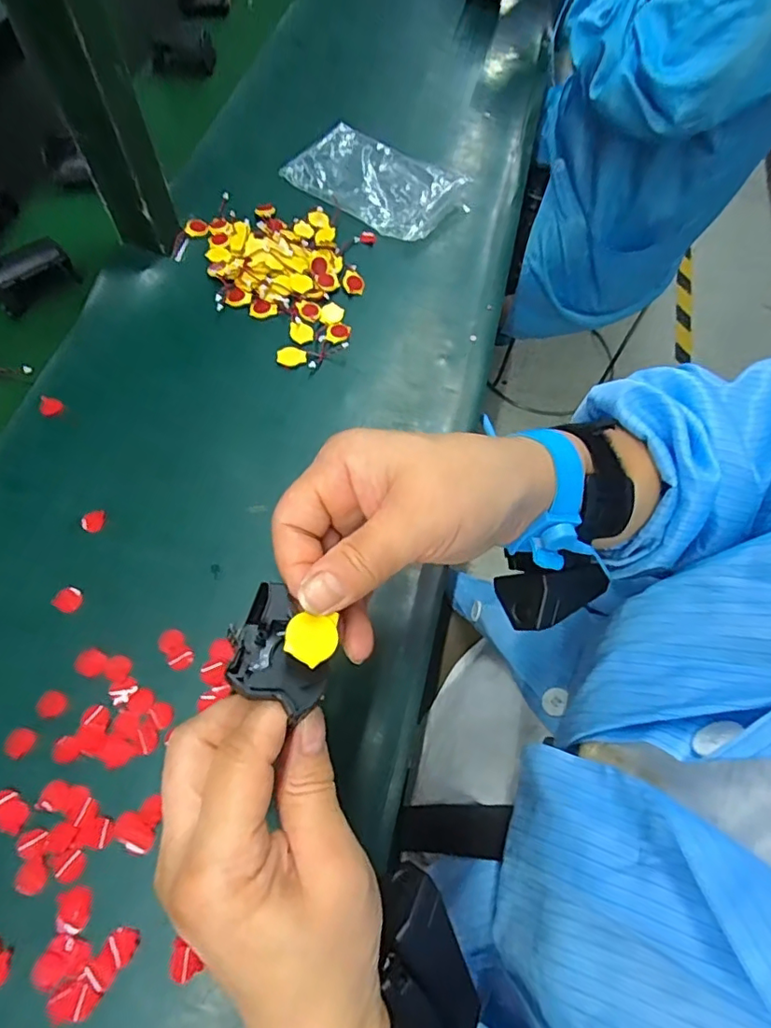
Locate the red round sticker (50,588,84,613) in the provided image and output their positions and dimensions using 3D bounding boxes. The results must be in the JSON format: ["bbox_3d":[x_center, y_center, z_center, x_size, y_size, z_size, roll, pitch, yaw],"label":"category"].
[{"bbox_3d":[-0.214,0.057,0.363,0.018,0.004,0.017,1,64,-3],"label":"red round sticker"}]

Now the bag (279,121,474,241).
[{"bbox_3d":[-0.012,-0.357,0.572,0.185,0.021,0.117,39,68,14],"label":"bag"}]

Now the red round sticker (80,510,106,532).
[{"bbox_3d":[-0.212,0.004,0.391,0.016,0.004,0.018,22,65,7],"label":"red round sticker"}]

